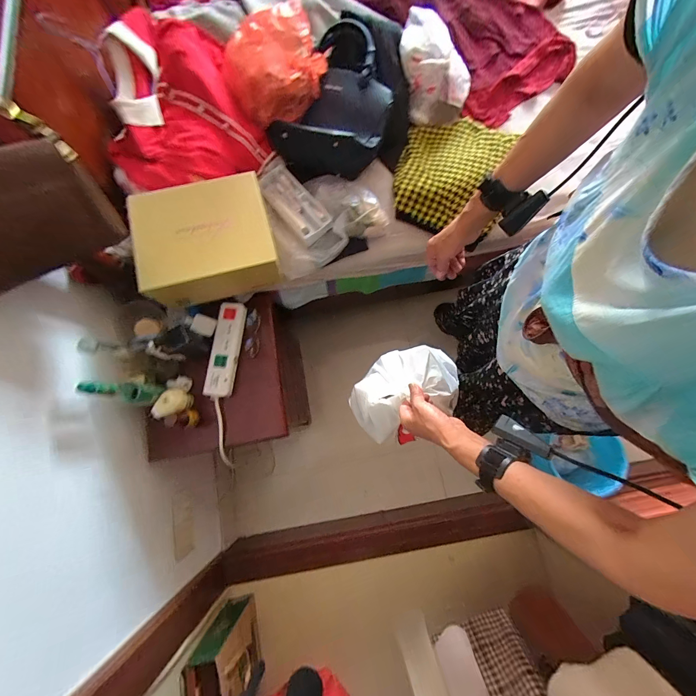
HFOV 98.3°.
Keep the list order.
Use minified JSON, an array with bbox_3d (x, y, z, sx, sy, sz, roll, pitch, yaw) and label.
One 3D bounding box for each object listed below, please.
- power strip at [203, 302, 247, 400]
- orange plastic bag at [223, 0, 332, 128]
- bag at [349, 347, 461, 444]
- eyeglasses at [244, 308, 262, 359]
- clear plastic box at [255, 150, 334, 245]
[{"bbox_3d":[-0.324,0.000,0.793,0.074,0.029,0.255,6,77,3],"label":"power strip"},{"bbox_3d":[-0.190,-0.751,0.793,0.263,0.108,0.266,-28,77,-5],"label":"orange plastic bag"},{"bbox_3d":[0.123,0.076,0.623,0.234,0.143,0.157,-22,77,-3],"label":"bag"},{"bbox_3d":[-0.261,-0.040,0.823,0.034,0.031,0.135,0,77,2],"label":"eyeglasses"},{"bbox_3d":[-0.150,-0.406,0.815,0.101,0.035,0.251,-39,80,-6],"label":"clear plastic box"}]

